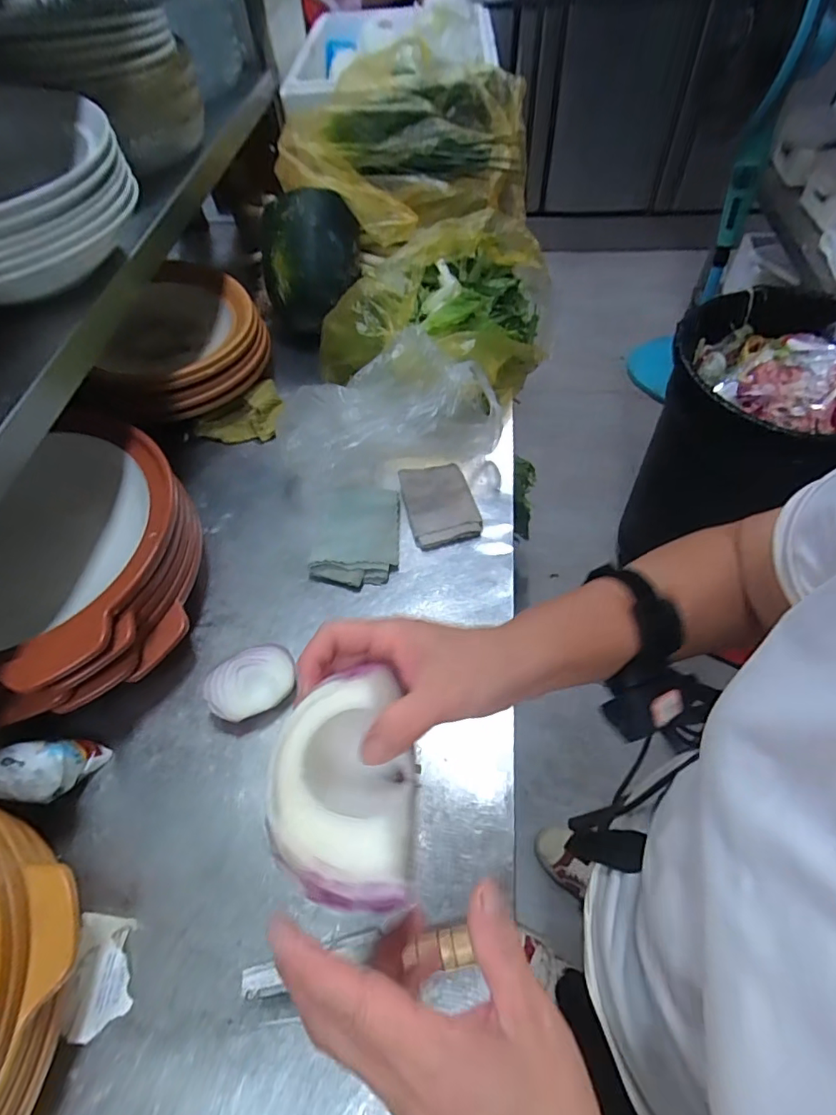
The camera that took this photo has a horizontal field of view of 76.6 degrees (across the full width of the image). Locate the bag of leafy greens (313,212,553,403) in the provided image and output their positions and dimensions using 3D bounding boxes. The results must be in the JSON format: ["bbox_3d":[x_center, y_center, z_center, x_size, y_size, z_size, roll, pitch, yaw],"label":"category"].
[{"bbox_3d":[0.023,-0.435,0.932,0.363,0.169,0.364,22,61,16],"label":"bag of leafy greens"}]

